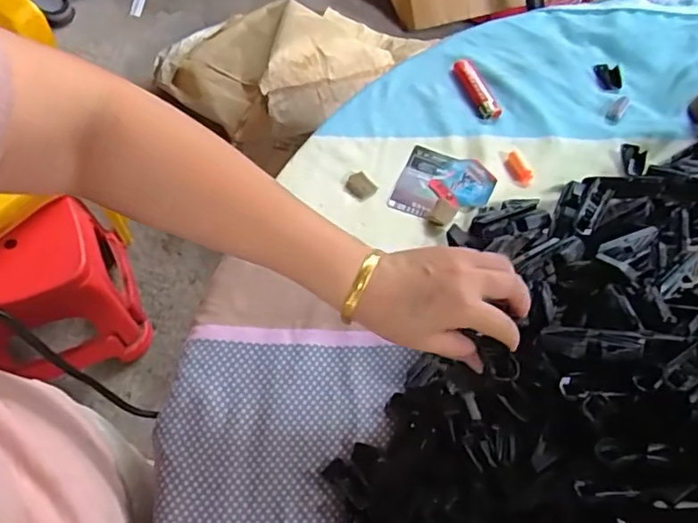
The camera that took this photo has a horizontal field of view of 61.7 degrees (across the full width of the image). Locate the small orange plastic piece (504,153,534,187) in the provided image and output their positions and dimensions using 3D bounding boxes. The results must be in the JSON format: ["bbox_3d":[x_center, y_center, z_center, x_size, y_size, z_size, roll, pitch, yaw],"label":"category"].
[{"bbox_3d":[0.172,-0.094,0.593,0.016,0.008,0.037,-21,63,-16],"label":"small orange plastic piece"}]

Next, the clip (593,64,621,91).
[{"bbox_3d":[0.300,-0.215,0.676,0.027,0.012,0.037,-7,60,-9],"label":"clip"}]

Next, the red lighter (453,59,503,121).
[{"bbox_3d":[0.140,-0.190,0.640,0.024,0.011,0.081,-16,62,-13],"label":"red lighter"}]

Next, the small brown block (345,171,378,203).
[{"bbox_3d":[0.011,-0.072,0.565,0.020,0.010,0.028,-36,69,-23],"label":"small brown block"}]

